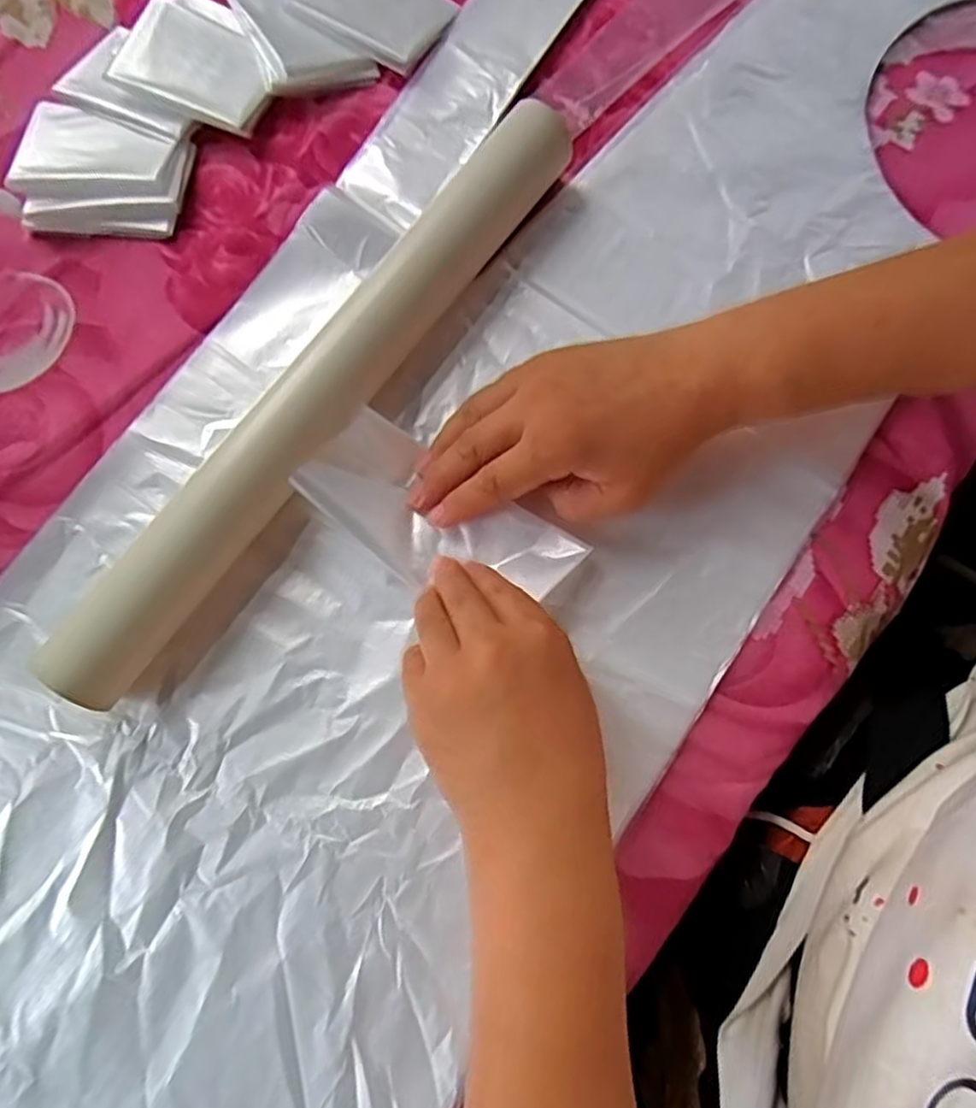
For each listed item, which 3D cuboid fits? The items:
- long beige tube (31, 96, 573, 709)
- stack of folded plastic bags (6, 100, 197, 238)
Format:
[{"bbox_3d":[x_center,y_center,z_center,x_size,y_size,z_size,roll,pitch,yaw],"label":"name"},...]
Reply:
[{"bbox_3d":[-0.076,-0.078,0.318,0.037,0.042,0.346,37,80,7],"label":"long beige tube"},{"bbox_3d":[-0.214,-0.213,0.367,0.094,0.020,0.073,6,78,1],"label":"stack of folded plastic bags"}]

